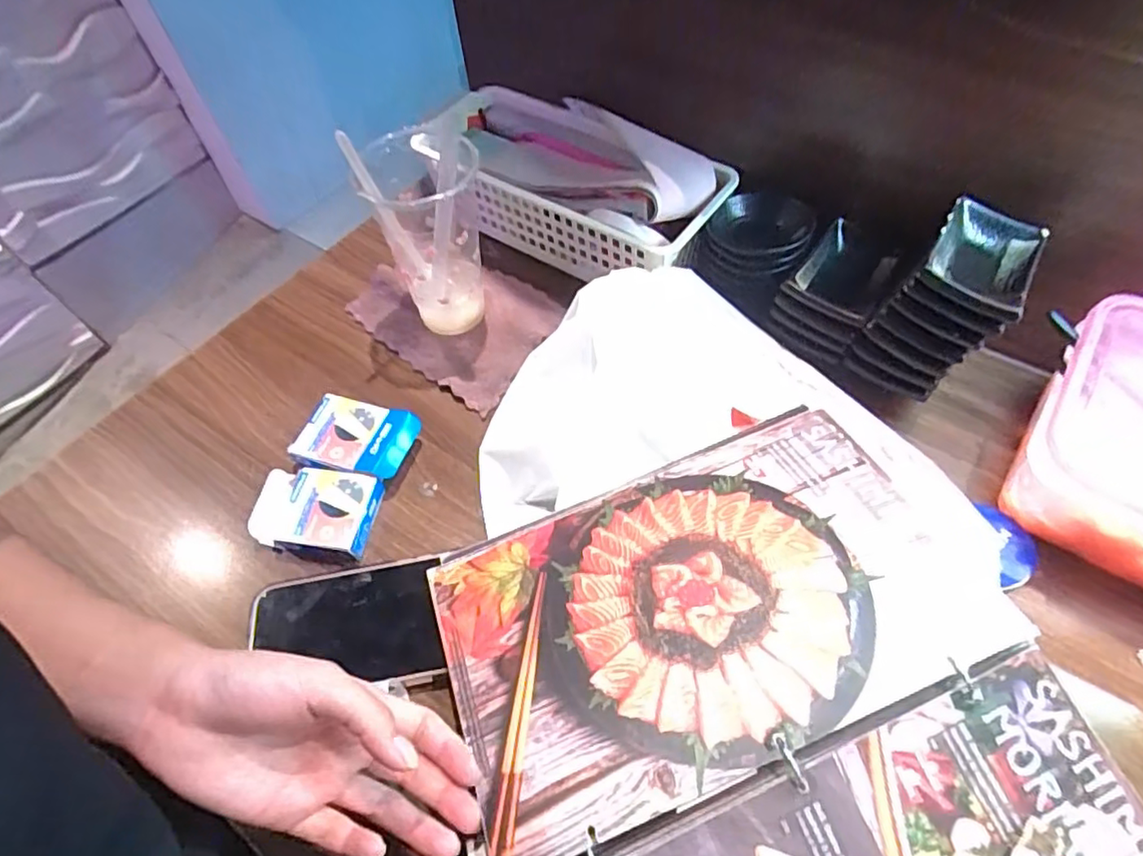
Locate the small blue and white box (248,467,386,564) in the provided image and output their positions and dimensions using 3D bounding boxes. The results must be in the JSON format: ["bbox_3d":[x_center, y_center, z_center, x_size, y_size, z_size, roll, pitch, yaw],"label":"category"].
[{"bbox_3d":[-0.189,0.061,0.456,0.086,0.020,0.061,5,57,7],"label":"small blue and white box"}]

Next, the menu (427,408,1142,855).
[{"bbox_3d":[0.111,0.181,0.323,0.293,0.071,0.369,-20,58,-10],"label":"menu"}]

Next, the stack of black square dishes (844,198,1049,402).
[{"bbox_3d":[0.275,-0.086,0.469,0.080,0.124,0.098,28,62,20],"label":"stack of black square dishes"}]

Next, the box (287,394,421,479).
[{"bbox_3d":[-0.168,0.011,0.485,0.087,0.025,0.060,11,58,11],"label":"box"}]

